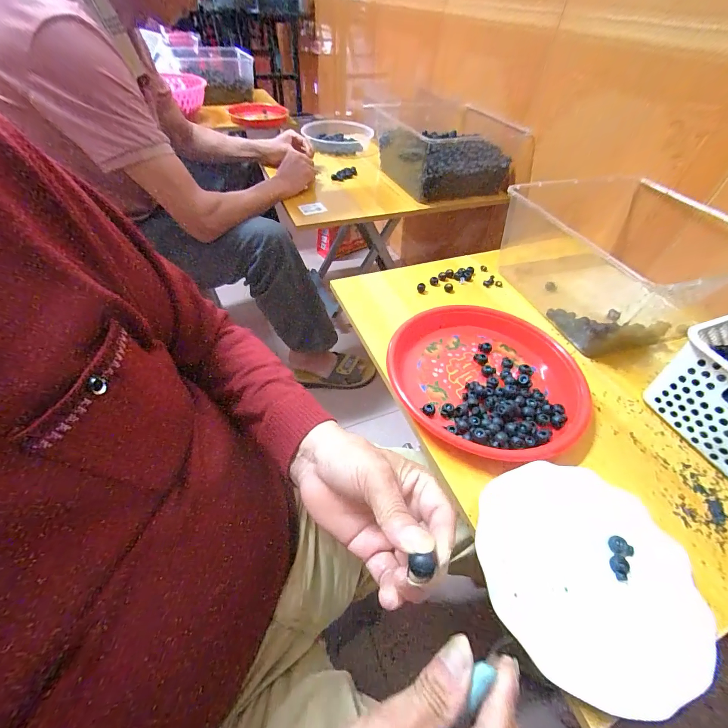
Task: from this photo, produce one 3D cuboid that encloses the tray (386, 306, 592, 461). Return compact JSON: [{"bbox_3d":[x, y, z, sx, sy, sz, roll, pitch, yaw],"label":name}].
[{"bbox_3d":[0.159,0.012,0.445,0.254,0.028,0.255,16,50,13],"label":"tray"}]

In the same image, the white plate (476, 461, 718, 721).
[{"bbox_3d":[0.197,0.183,0.303,0.180,0.021,0.177,1,48,-1],"label":"white plate"}]

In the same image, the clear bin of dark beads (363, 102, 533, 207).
[{"bbox_3d":[0.205,-0.602,0.923,0.270,0.128,0.388,-14,51,-15],"label":"clear bin of dark beads"}]

